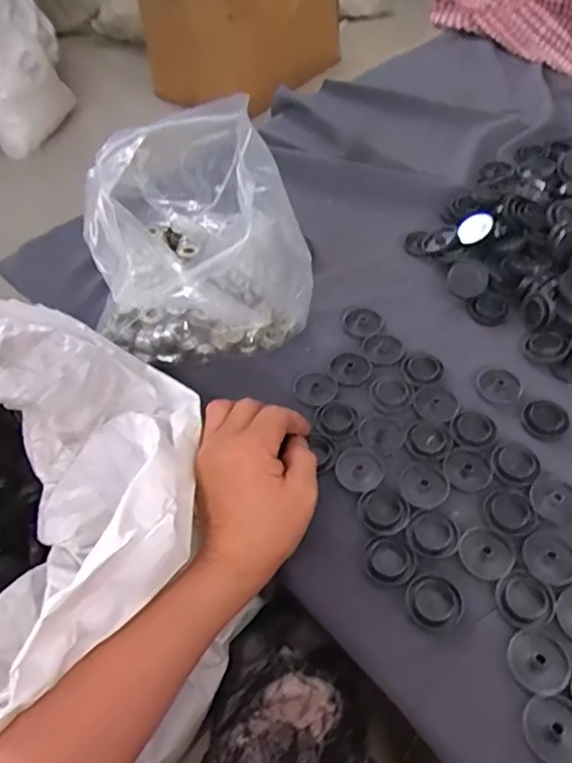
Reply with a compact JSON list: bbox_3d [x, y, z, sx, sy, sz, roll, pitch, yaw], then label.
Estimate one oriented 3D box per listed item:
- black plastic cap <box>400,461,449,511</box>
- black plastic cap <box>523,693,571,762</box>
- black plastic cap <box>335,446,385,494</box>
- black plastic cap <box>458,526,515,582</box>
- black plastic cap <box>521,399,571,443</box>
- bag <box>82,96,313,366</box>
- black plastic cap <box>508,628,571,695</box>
[{"bbox_3d":[0.095,0.071,0.411,0.031,0.004,0.036,11,53,14],"label":"black plastic cap"},{"bbox_3d":[0.145,0.186,0.318,0.031,0.005,0.034,-3,51,3],"label":"black plastic cap"},{"bbox_3d":[0.052,0.061,0.419,0.032,0.004,0.036,13,54,16],"label":"black plastic cap"},{"bbox_3d":[0.127,0.108,0.377,0.033,0.004,0.033,-3,51,3],"label":"black plastic cap"},{"bbox_3d":[0.191,0.028,0.440,0.031,0.004,0.036,32,61,27],"label":"black plastic cap"},{"bbox_3d":[-0.085,-0.129,0.502,0.163,0.132,0.199,-17,52,-8],"label":"bag"},{"bbox_3d":[0.144,0.158,0.338,0.032,0.004,0.033,-3,51,3],"label":"black plastic cap"}]

